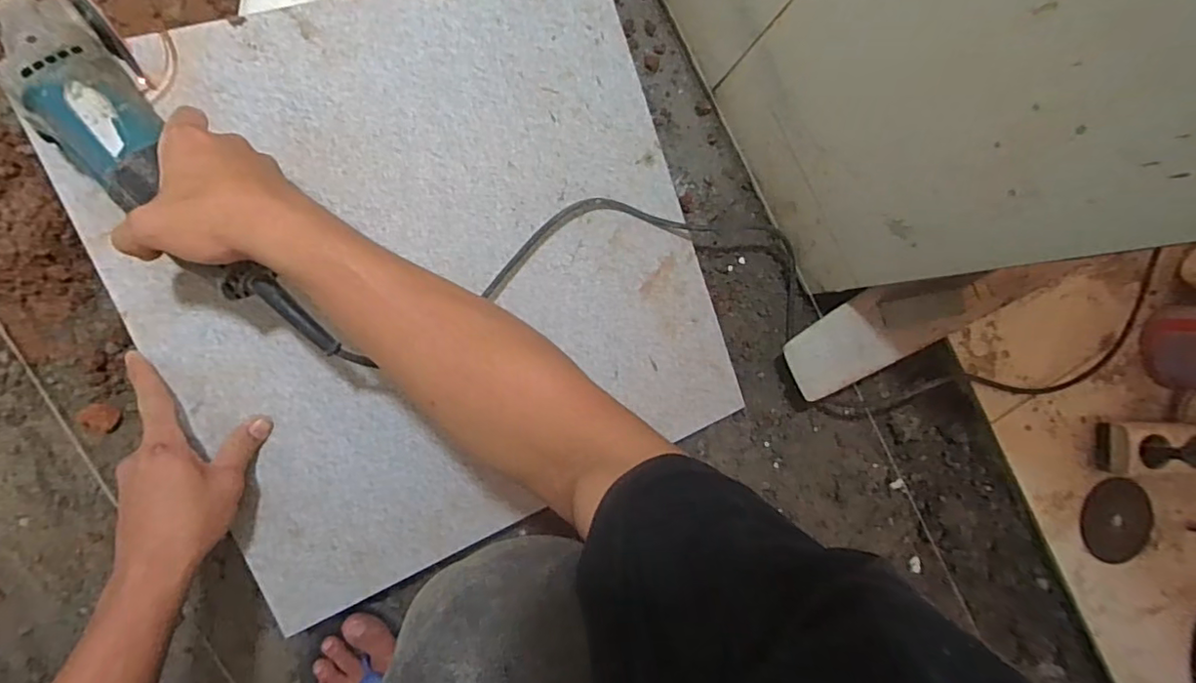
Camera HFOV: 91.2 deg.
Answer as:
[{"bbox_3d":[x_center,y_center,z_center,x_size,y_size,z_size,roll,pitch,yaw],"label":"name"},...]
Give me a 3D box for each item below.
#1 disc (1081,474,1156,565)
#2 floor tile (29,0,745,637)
[{"bbox_3d":[0.600,0.203,0.673,0.085,0.011,0.111,-15,102,-5],"label":"disc"},{"bbox_3d":[-0.136,-0.063,0.542,0.488,0.006,0.490,-23,100,-17],"label":"floor tile"}]

